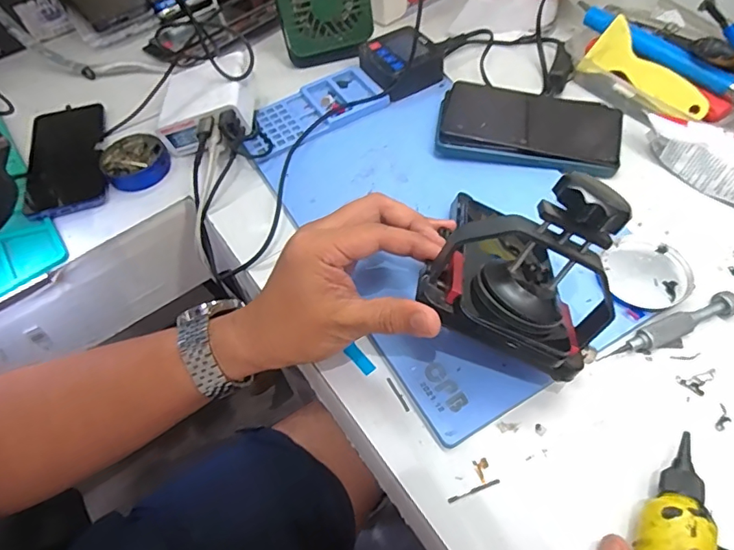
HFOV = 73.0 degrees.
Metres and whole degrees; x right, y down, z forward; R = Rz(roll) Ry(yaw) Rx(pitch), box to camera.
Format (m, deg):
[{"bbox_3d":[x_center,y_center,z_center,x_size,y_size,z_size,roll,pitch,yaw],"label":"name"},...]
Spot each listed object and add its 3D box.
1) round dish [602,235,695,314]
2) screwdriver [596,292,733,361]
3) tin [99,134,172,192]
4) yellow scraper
[{"bbox_3d":[0.206,0.001,0.370,0.058,0.015,0.061,-2,55,3],"label":"round dish"},{"bbox_3d":[0.211,0.038,0.344,0.101,0.015,0.016,-22,56,-10],"label":"screwdriver"},{"bbox_3d":[-0.229,-0.115,0.490,0.060,0.017,0.059,-25,57,-13],"label":"tin"},{"bbox_3d":[0.260,-0.182,0.467,0.011,0.050,0.121,-1,51,-51],"label":"yellow scraper"}]

